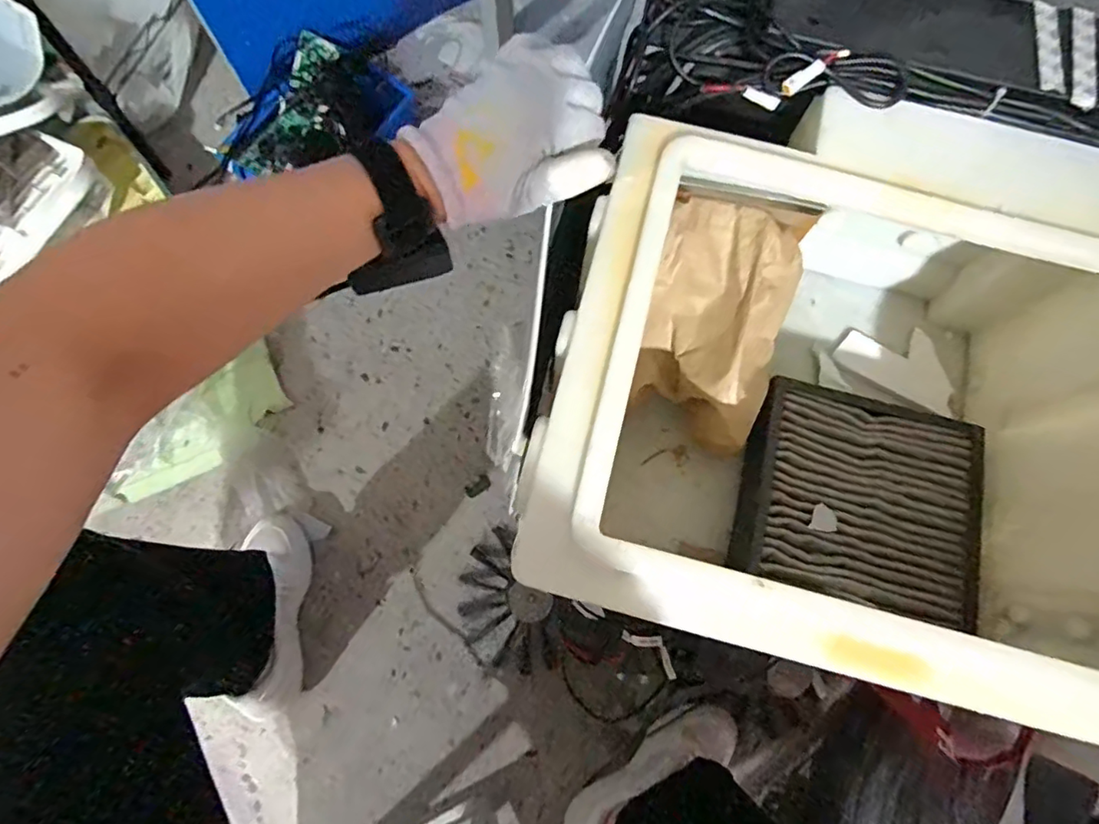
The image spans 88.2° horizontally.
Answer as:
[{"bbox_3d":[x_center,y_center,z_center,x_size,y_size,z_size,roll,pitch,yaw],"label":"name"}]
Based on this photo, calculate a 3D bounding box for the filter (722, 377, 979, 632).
[{"bbox_3d":[0.269,0.077,0.500,0.187,0.050,0.171,14,76,2],"label":"filter"}]

